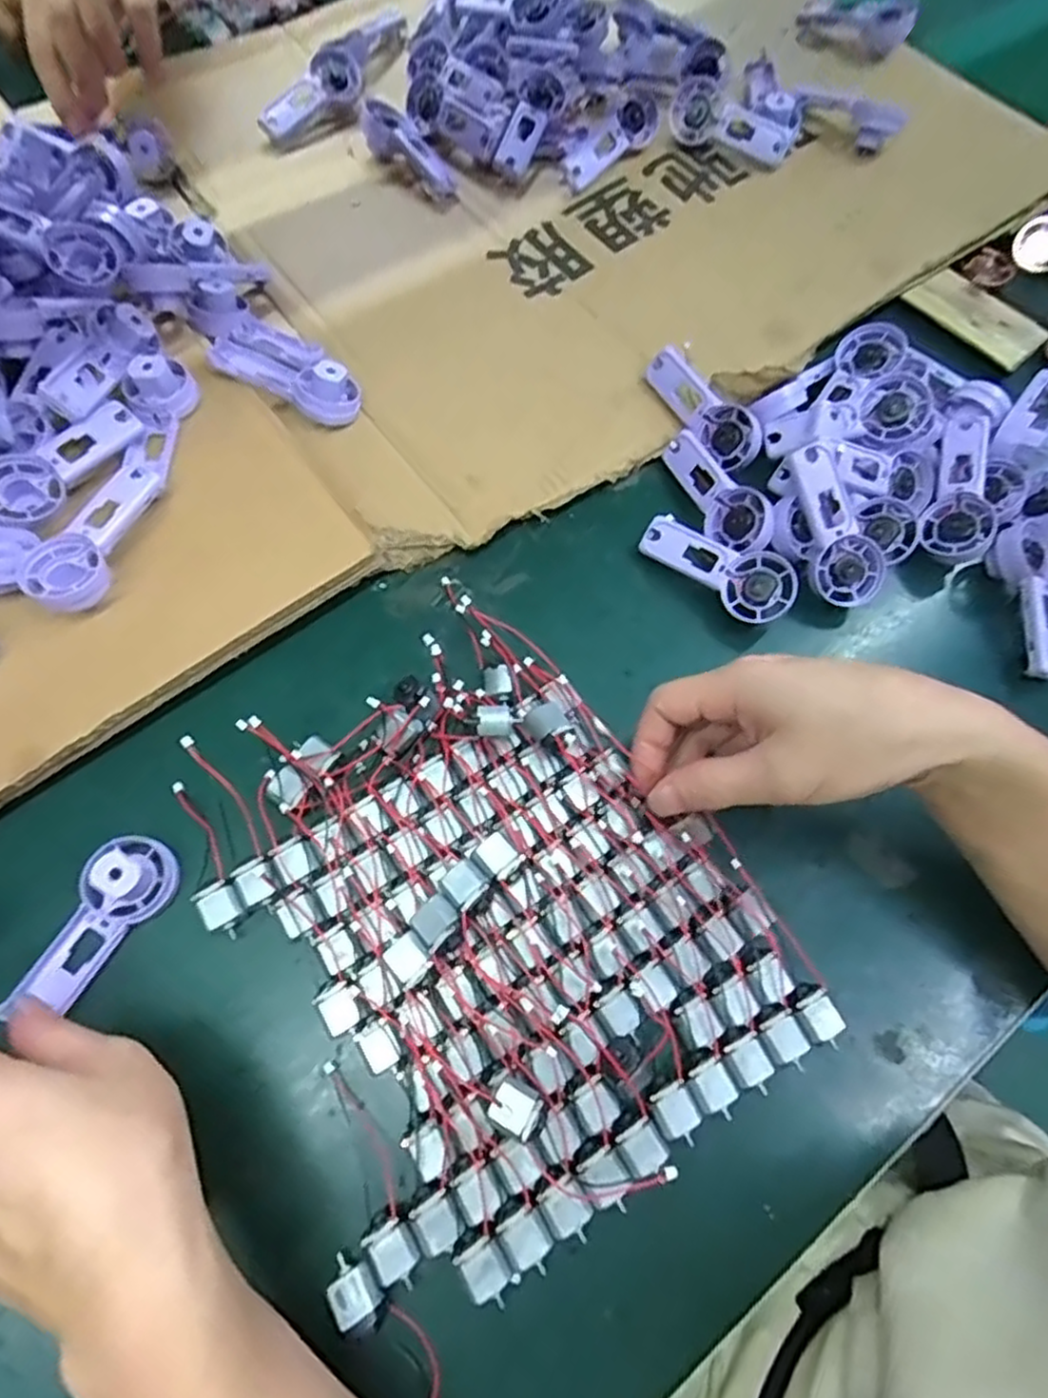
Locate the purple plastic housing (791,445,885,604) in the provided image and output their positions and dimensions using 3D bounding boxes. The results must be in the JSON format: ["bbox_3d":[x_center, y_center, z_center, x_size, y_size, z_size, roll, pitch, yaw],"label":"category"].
[{"bbox_3d":[0.175,-0.098,0.401,0.033,0.018,0.093,-30,103,-11],"label":"purple plastic housing"}]

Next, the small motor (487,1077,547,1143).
[{"bbox_3d":[-0.002,0.173,0.300,0.022,0.016,0.019,28,69,9],"label":"small motor"}]

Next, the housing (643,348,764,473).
[{"bbox_3d":[0.113,-0.183,0.446,0.091,0.031,0.012,50,35,12],"label":"housing"}]

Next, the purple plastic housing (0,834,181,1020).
[{"bbox_3d":[-0.203,0.107,0.333,0.037,0.025,0.091,32,76,12],"label":"purple plastic housing"}]

